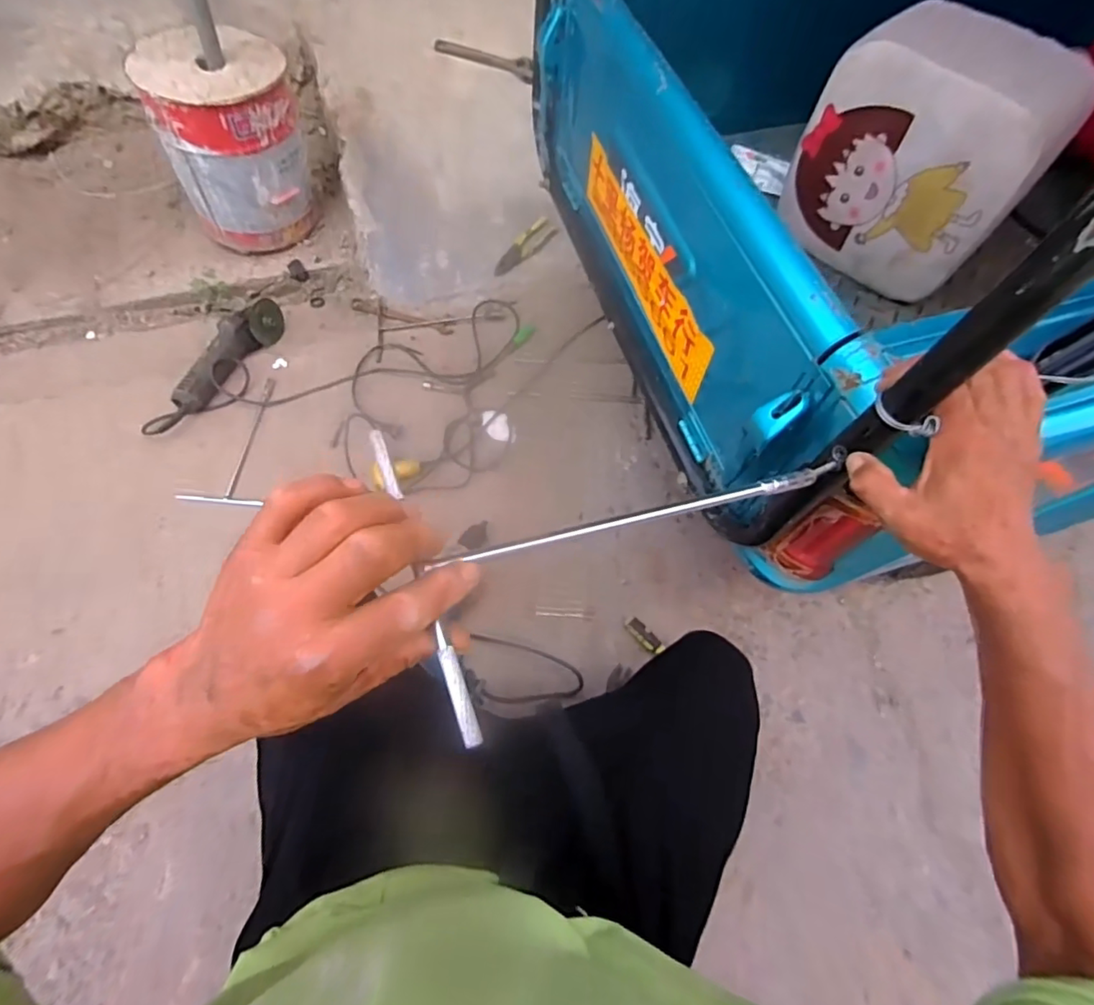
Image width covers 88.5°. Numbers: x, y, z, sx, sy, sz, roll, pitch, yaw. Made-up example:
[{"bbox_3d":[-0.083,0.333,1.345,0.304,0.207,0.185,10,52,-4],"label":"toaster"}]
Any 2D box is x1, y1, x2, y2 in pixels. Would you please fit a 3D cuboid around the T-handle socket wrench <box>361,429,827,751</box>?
[{"bbox_3d":[0.066,0.001,0.360,0.321,0.013,0.172,-15,63,-26],"label":"T-handle socket wrench"}]

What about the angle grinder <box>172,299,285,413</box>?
[{"bbox_3d":[-0.687,-0.319,1.202,0.082,0.076,0.307,24,66,11],"label":"angle grinder"}]

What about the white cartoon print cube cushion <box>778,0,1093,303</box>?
[{"bbox_3d":[0.493,-0.455,0.743,0.160,0.253,0.265,-39,71,-17],"label":"white cartoon print cube cushion"}]

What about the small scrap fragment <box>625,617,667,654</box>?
[{"bbox_3d":[0.168,0.227,0.956,0.074,0.012,0.026,40,70,18],"label":"small scrap fragment"}]

